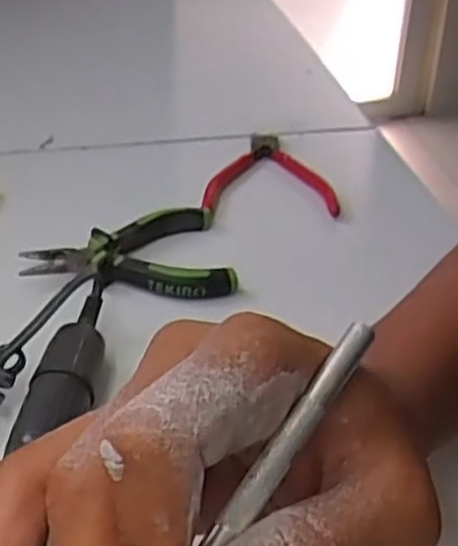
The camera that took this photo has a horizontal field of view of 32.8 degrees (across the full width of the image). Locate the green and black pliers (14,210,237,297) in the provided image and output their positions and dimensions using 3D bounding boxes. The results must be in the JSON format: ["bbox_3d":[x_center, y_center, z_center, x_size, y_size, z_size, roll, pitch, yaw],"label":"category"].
[{"bbox_3d":[-0.058,-0.007,0.442,0.110,0.020,0.075,-7,36,-13],"label":"green and black pliers"}]

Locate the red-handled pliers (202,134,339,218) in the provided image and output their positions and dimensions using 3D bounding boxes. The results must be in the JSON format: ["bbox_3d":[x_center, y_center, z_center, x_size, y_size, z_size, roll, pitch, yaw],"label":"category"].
[{"bbox_3d":[0.024,-0.069,0.537,0.089,0.014,0.099,-3,36,-7],"label":"red-handled pliers"}]

